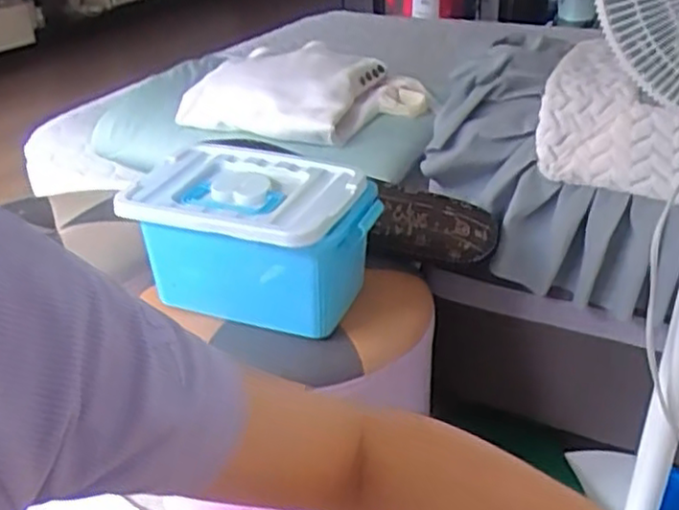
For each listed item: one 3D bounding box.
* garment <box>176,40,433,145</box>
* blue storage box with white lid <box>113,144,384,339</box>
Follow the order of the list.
[{"bbox_3d":[-0.052,-0.255,1.093,0.340,0.090,0.210,9,33,20],"label":"garment"},{"bbox_3d":[-0.094,-0.017,0.784,0.259,0.136,0.157,10,34,22],"label":"blue storage box with white lid"}]

